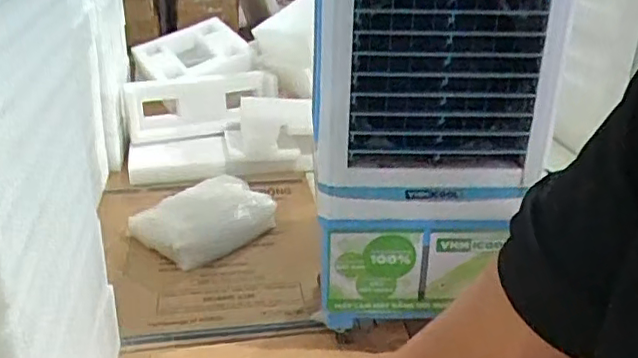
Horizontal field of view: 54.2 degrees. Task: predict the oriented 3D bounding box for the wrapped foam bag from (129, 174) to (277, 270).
[{"bbox_3d":[-0.327,0.125,1.885,0.424,0.150,0.299,-16,30,-33],"label":"wrapped foam bag"}]

